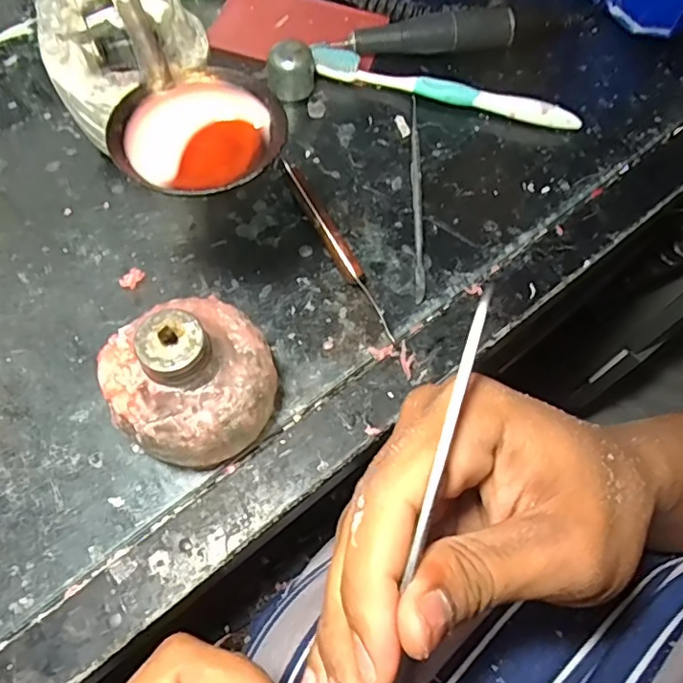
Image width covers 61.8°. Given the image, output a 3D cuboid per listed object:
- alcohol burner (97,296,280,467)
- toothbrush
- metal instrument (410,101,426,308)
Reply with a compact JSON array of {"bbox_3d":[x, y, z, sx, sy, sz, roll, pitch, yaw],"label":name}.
[{"bbox_3d":[-0.066,0.020,0.262,0.067,0.071,0.070,1,65,-3],"label":"alcohol burner"},{"bbox_3d":[0.070,-0.172,0.391,0.185,0.016,0.014,16,65,4],"label":"toothbrush"},{"bbox_3d":[0.047,-0.094,0.356,0.005,0.006,0.155,2,65,-2],"label":"metal instrument"}]

